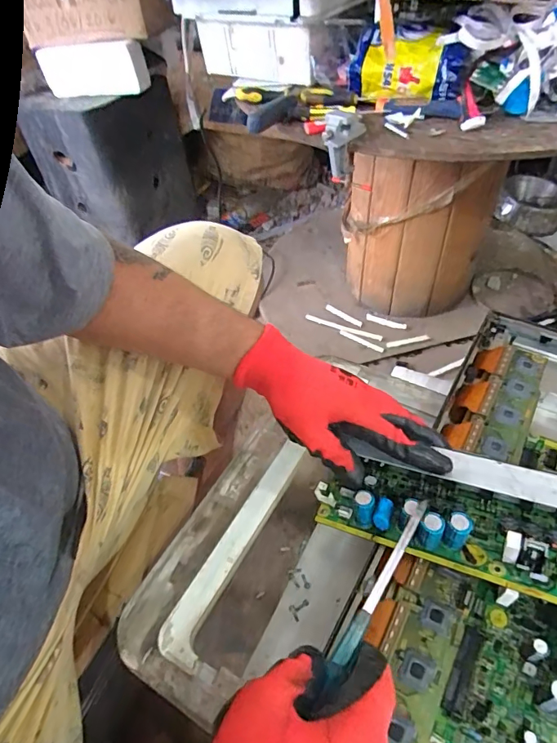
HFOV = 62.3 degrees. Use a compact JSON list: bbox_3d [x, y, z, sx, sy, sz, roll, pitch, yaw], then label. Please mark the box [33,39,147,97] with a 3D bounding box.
[{"bbox_3d":[-0.440,-0.715,1.089,0.260,0.103,0.058,11,49,15],"label":"box"}]

